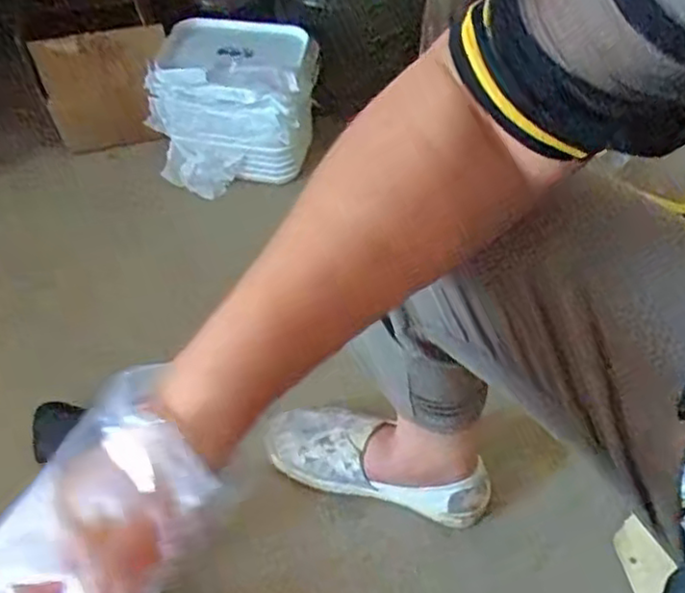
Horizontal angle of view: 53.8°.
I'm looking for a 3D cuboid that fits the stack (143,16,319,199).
[{"bbox_3d":[-0.151,-0.277,0.967,0.217,0.191,0.160,3,52,0],"label":"stack"}]

